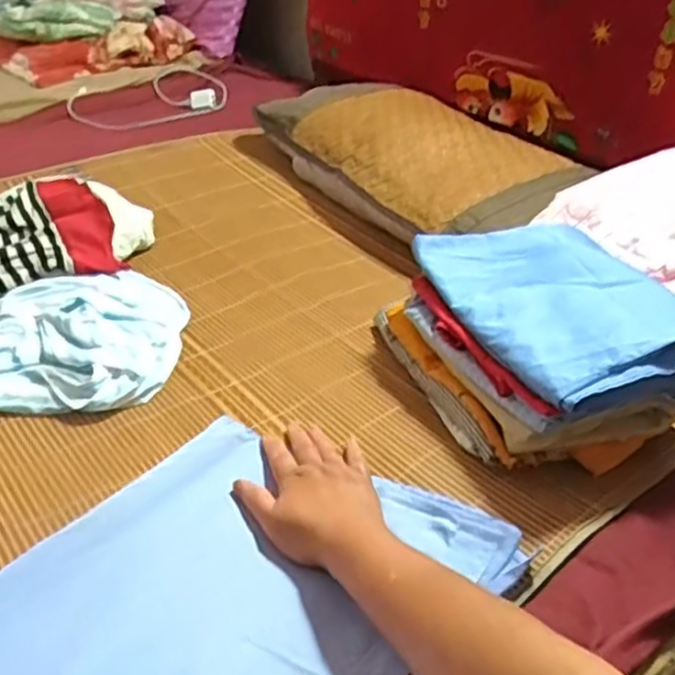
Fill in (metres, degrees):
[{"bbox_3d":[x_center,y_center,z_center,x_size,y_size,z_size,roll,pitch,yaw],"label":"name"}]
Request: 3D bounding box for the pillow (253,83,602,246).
[{"bbox_3d":[0.137,-0.289,1.159,0.310,0.100,0.524,-18,40,-28],"label":"pillow"}]

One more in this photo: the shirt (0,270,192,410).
[{"bbox_3d":[-0.389,-0.017,0.780,0.429,0.032,0.238,4,34,1],"label":"shirt"}]

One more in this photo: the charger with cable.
[{"bbox_3d":[-0.387,-0.502,1.486,0.337,0.044,0.233,-18,40,-28],"label":"charger with cable"}]

